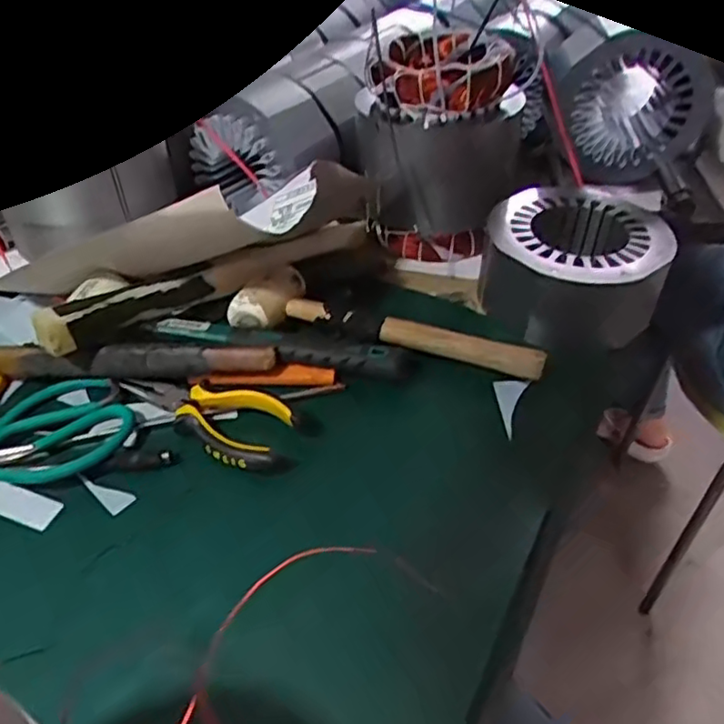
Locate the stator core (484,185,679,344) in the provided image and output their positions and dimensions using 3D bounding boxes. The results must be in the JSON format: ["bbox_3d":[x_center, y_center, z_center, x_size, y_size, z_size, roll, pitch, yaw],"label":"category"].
[{"bbox_3d":[0.192,-0.080,0.577,0.147,0.088,0.137,0,43,0],"label":"stator core"}]

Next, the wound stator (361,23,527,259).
[{"bbox_3d":[0.077,-0.205,0.625,0.153,0.176,0.122,2,43,3],"label":"wound stator"}]

